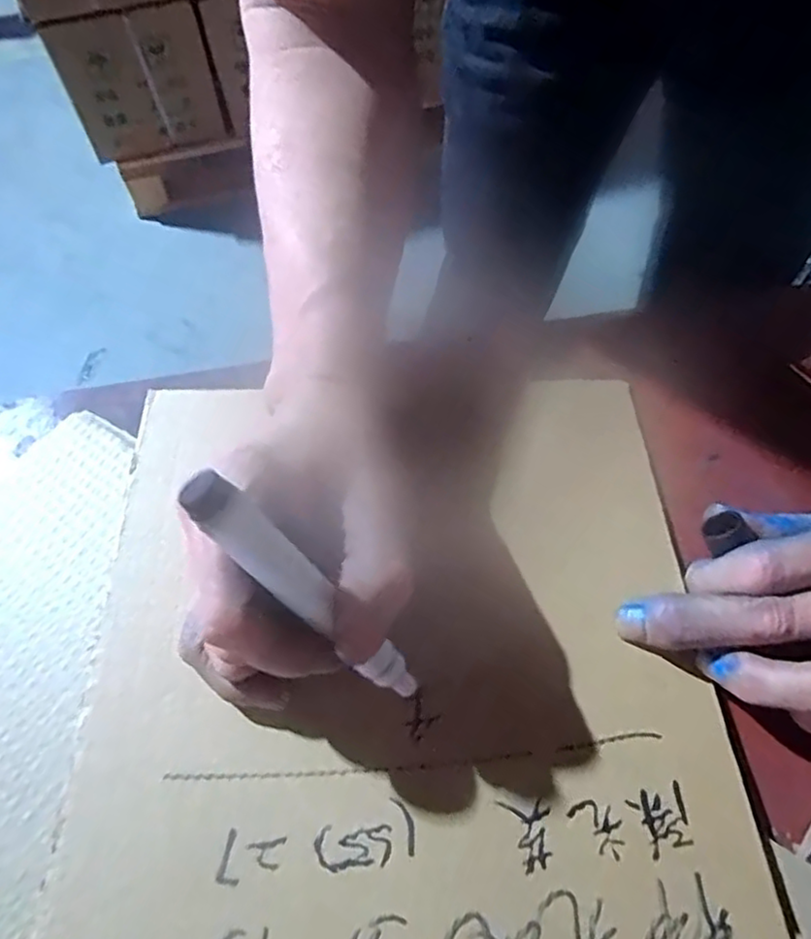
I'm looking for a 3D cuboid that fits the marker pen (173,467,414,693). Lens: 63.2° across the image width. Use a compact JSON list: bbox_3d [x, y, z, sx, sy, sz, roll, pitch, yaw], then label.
[{"bbox_3d":[-0.029,0.044,0.218,0.011,0.114,0.013,2,49,49],"label":"marker pen"}]

